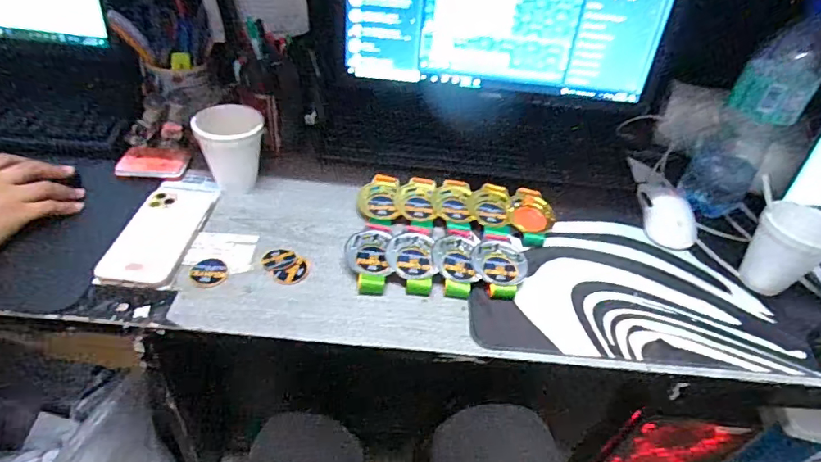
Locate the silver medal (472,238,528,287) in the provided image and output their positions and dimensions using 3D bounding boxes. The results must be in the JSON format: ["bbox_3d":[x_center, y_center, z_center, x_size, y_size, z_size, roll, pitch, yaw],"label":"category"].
[{"bbox_3d":[0.098,0.034,0.542,0.059,0.011,0.068,-5,45,-13],"label":"silver medal"}]

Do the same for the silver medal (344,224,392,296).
[{"bbox_3d":[-0.046,0.029,0.538,0.048,0.022,0.090,3,42,-5],"label":"silver medal"}]

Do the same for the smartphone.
[{"bbox_3d":[-0.278,-0.002,0.547,0.075,0.010,0.168,6,42,-1],"label":"smartphone"}]

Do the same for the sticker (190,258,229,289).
[{"bbox_3d":[-0.212,0.043,0.512,0.036,0.004,0.041,-10,45,-18],"label":"sticker"}]

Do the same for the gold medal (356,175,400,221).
[{"bbox_3d":[-0.040,-0.042,0.614,0.052,0.004,0.082,-4,48,2],"label":"gold medal"}]

